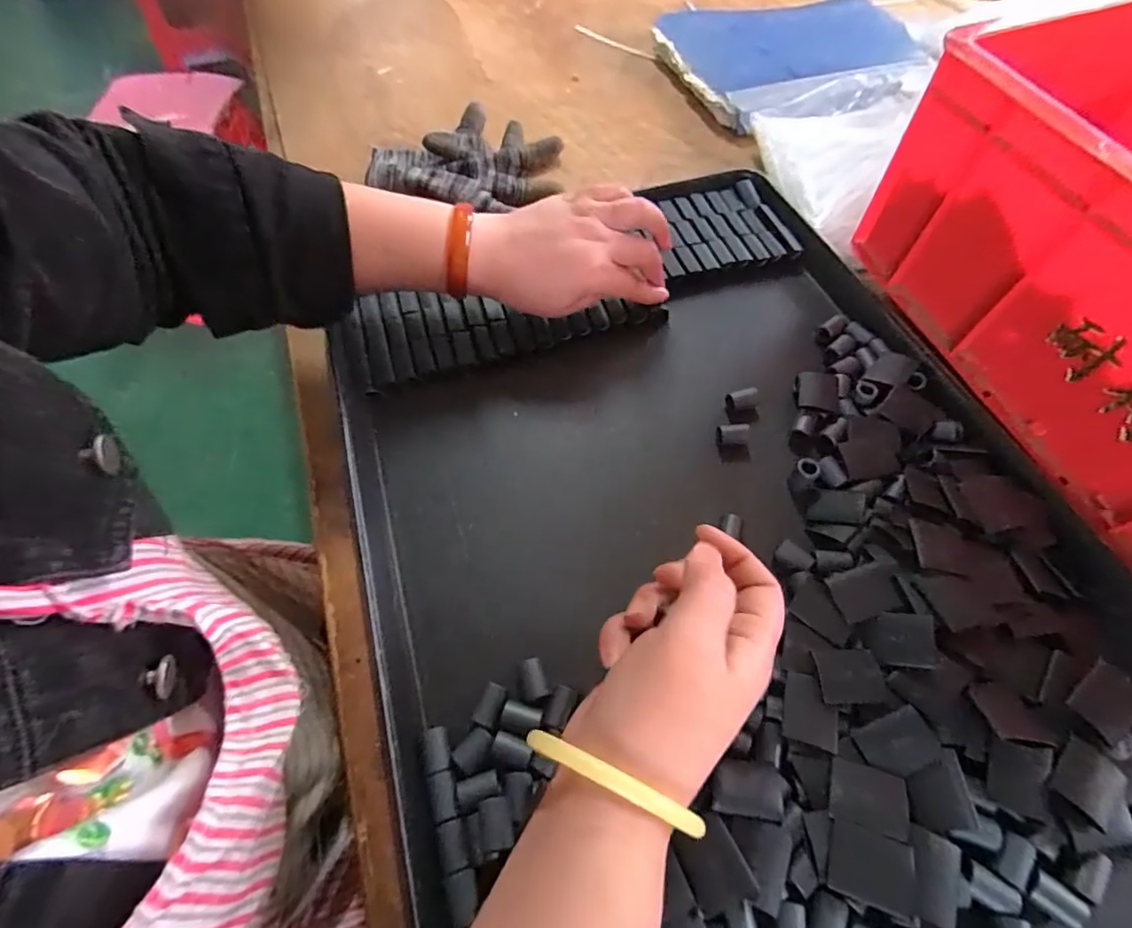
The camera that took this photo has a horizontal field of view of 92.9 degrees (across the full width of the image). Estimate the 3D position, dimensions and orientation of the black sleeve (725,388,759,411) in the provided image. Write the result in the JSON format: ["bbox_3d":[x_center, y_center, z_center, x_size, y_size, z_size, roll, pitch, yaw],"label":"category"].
[{"bbox_3d":[0.121,-0.044,0.368,0.023,0.008,0.012,-17,60,-9],"label":"black sleeve"}]

